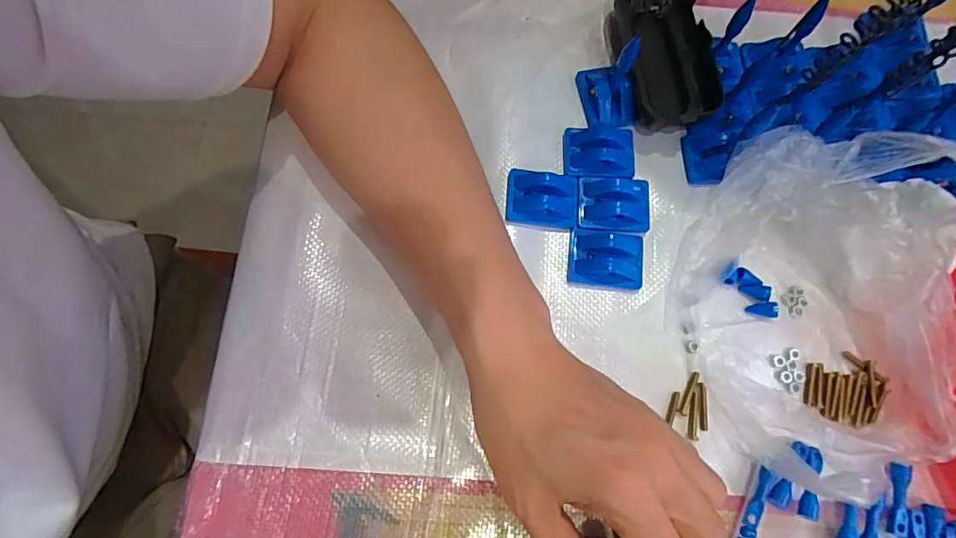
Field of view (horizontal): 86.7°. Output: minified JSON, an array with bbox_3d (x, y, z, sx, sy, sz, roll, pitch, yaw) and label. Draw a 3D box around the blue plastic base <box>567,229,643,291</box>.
[{"bbox_3d":[0.078,-0.006,0.305,0.045,0.015,0.033,6,73,1],"label":"blue plastic base"}]

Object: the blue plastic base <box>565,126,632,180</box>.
[{"bbox_3d":[0.078,-0.075,0.322,0.045,0.016,0.038,1,73,-1],"label":"blue plastic base"}]

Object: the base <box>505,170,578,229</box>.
[{"bbox_3d":[0.040,-0.044,0.310,0.043,0.012,0.032,5,73,0],"label":"base"}]

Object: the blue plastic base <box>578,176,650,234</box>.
[{"bbox_3d":[0.084,-0.039,0.313,0.044,0.015,0.035,0,73,-1],"label":"blue plastic base"}]

